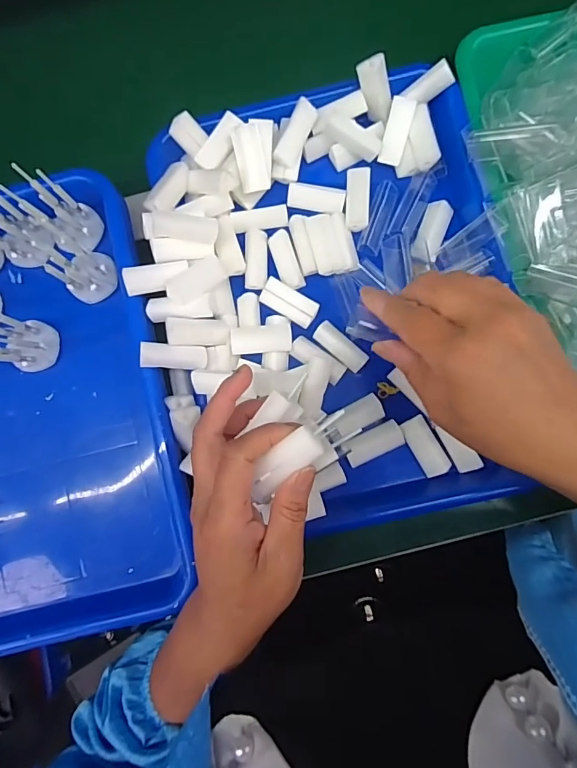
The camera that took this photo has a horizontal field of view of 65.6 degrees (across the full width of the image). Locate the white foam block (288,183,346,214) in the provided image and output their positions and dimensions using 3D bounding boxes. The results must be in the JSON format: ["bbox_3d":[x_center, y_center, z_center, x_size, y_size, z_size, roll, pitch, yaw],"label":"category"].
[{"bbox_3d":[0.022,-0.148,0.358,0.045,0.010,0.020,13,86,4],"label":"white foam block"}]

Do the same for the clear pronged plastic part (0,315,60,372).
[{"bbox_3d":[-0.204,-0.031,0.327,0.047,0.052,0.040,8,86,4],"label":"clear pronged plastic part"}]

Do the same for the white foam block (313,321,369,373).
[{"bbox_3d":[0.041,-0.029,0.349,0.045,0.008,0.017,41,88,5],"label":"white foam block"}]

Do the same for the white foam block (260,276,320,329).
[{"bbox_3d":[0.000,-0.064,0.351,0.045,0.009,0.021,33,88,5],"label":"white foam block"}]

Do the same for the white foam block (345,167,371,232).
[{"bbox_3d":[0.054,-0.145,0.350,0.018,0.010,0.048,3,85,3],"label":"white foam block"}]

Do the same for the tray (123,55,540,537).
[{"bbox_3d":[0.029,-0.059,0.335,0.259,0.052,0.327,-12,85,2],"label":"tray"}]

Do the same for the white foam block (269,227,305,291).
[{"bbox_3d":[-0.002,-0.098,0.357,0.017,0.010,0.047,-19,84,1],"label":"white foam block"}]

